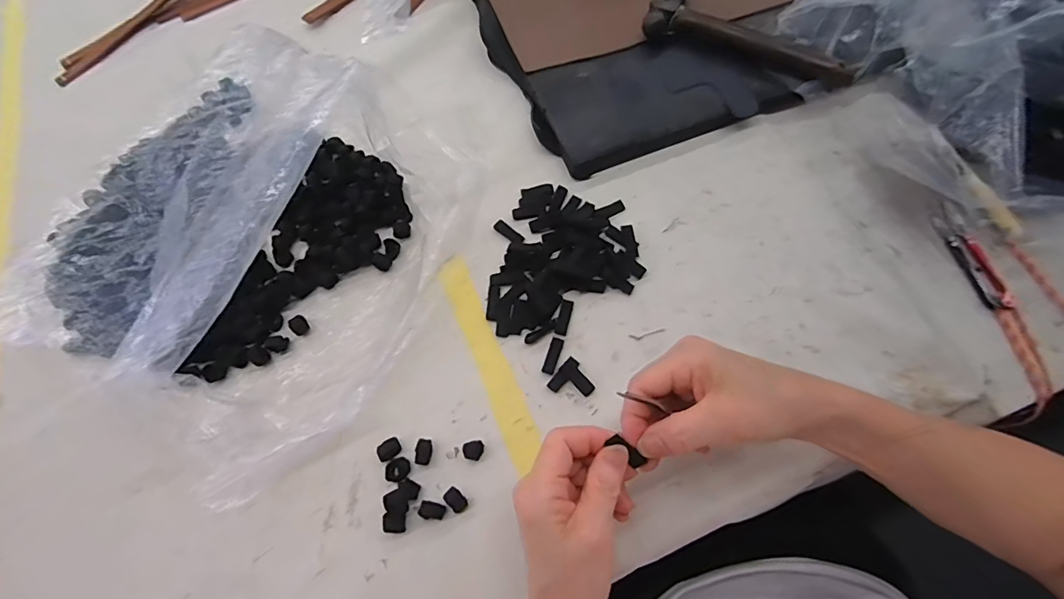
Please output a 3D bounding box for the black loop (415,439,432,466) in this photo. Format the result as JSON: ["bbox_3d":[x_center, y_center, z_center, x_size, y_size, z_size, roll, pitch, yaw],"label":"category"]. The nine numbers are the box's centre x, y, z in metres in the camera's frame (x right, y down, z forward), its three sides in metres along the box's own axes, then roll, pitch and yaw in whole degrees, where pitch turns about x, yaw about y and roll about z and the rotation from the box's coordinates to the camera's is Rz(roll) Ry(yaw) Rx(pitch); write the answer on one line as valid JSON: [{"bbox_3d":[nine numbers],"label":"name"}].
[{"bbox_3d":[-0.077,0.108,0.337,0.010,0.007,0.017,1,68,3],"label":"black loop"}]

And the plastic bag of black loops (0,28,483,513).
[{"bbox_3d":[-0.244,-0.057,0.383,0.341,0.063,0.305,28,72,13],"label":"plastic bag of black loops"}]

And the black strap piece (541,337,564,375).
[{"bbox_3d":[0.016,0.043,0.362,0.009,0.004,0.029,18,69,10],"label":"black strap piece"}]

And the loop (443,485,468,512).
[{"bbox_3d":[-0.052,0.136,0.323,0.010,0.008,0.016,-41,72,-13],"label":"loop"}]

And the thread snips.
[{"bbox_3d":[0.362,-0.036,0.388,0.025,0.011,0.095,-9,67,-1],"label":"thread snips"}]

